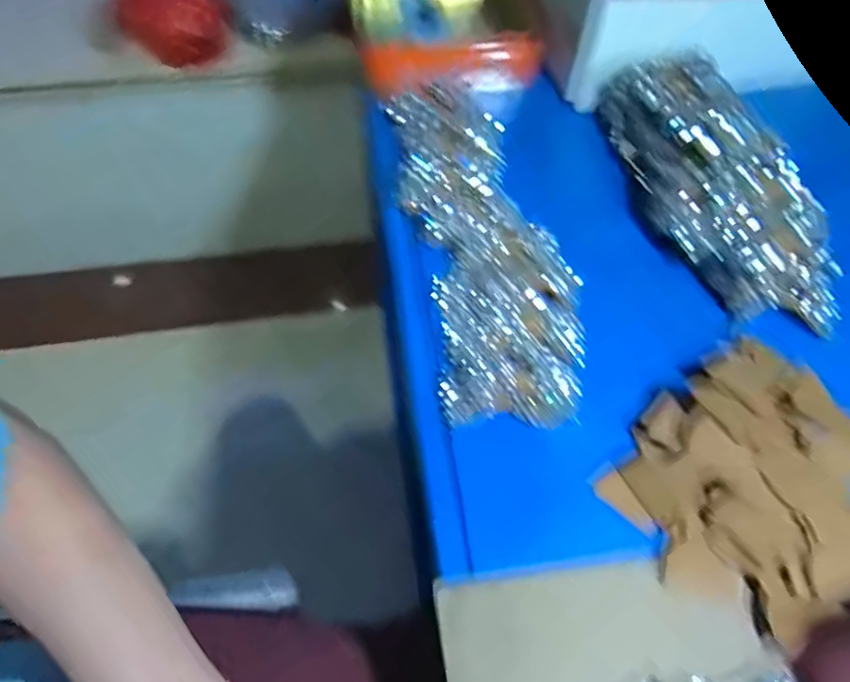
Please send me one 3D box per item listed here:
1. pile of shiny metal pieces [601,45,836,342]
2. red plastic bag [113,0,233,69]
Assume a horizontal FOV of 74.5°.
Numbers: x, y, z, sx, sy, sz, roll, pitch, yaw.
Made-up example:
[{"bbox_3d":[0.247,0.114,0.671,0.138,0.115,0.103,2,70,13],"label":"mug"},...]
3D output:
[{"bbox_3d":[0.262,-0.151,0.513,0.108,0.076,0.314,-14,61,-11],"label":"pile of shiny metal pieces"},{"bbox_3d":[-0.397,-0.517,0.879,0.165,0.106,0.124,-22,63,-15],"label":"red plastic bag"}]

